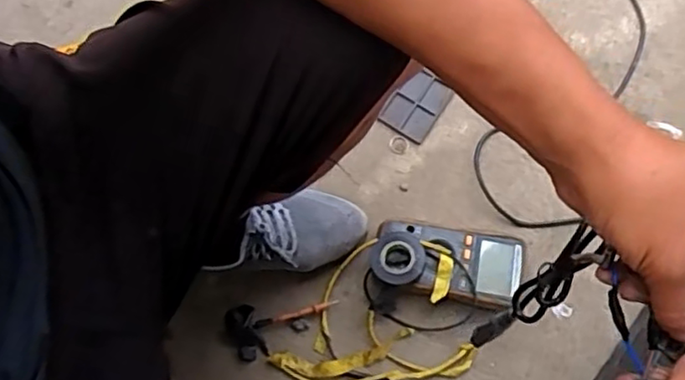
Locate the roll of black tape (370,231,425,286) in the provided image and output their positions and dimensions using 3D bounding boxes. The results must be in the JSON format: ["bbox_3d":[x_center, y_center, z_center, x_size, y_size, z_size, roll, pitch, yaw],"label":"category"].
[{"bbox_3d":[0.064,0.080,0.733,0.060,0.028,0.062,0,75,1],"label":"roll of black tape"}]

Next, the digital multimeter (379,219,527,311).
[{"bbox_3d":[0.126,0.090,0.756,0.168,0.044,0.083,12,72,0],"label":"digital multimeter"}]

